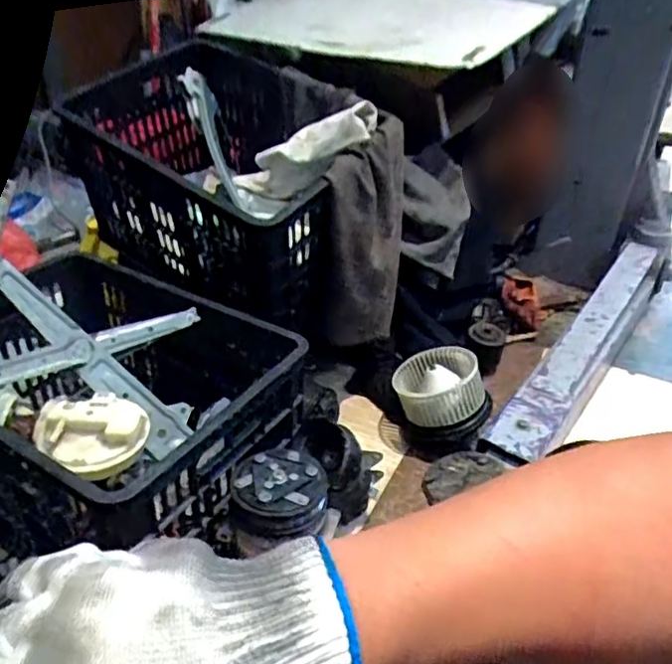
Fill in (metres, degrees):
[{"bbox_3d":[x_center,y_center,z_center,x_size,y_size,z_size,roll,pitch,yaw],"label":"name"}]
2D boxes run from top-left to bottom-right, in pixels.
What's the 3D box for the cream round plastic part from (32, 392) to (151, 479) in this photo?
[{"bbox_3d":[-0.277,0.113,0.696,0.118,0.034,0.109,-12,36,-21],"label":"cream round plastic part"}]

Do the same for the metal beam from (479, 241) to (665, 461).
[{"bbox_3d":[0.497,0.004,1.158,0.093,0.115,0.813,24,39,29],"label":"metal beam"}]

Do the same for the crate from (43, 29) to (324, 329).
[{"bbox_3d":[-0.187,-0.255,1.035,0.493,0.326,0.347,22,39,28],"label":"crate"}]

